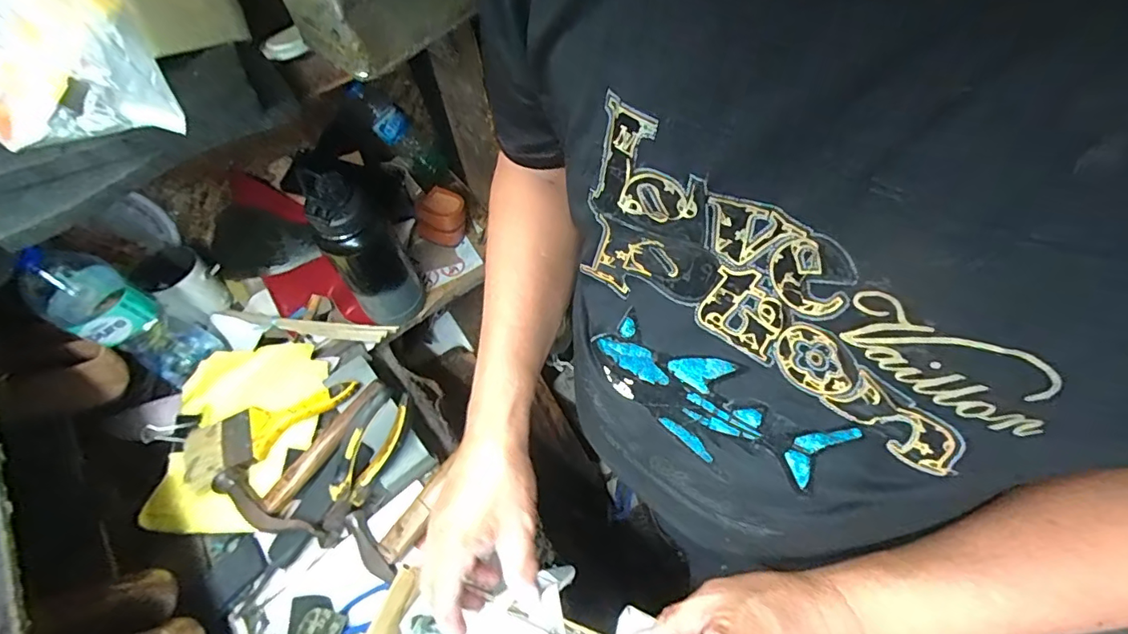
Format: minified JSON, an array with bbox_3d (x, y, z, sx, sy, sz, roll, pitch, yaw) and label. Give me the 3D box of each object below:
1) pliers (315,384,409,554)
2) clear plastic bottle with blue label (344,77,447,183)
[{"bbox_3d":[-0.232,0.167,0.586,0.019,0.056,0.184,23,79,52],"label":"pliers"},{"bbox_3d":[-0.274,-0.304,0.864,0.057,0.190,0.062,-11,43,48],"label":"clear plastic bottle with blue label"}]

